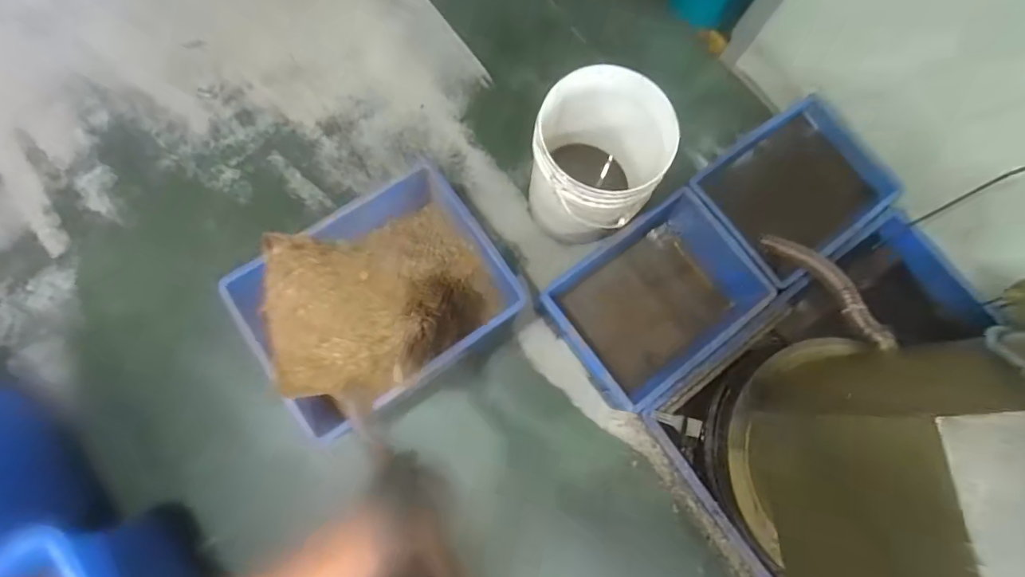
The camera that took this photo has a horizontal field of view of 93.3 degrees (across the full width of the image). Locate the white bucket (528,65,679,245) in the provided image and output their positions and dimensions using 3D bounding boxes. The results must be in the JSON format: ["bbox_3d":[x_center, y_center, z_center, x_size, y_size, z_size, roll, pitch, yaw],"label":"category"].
[{"bbox_3d":[0.190,-0.292,1.173,0.303,0.329,0.304,1,75,-3],"label":"white bucket"}]

